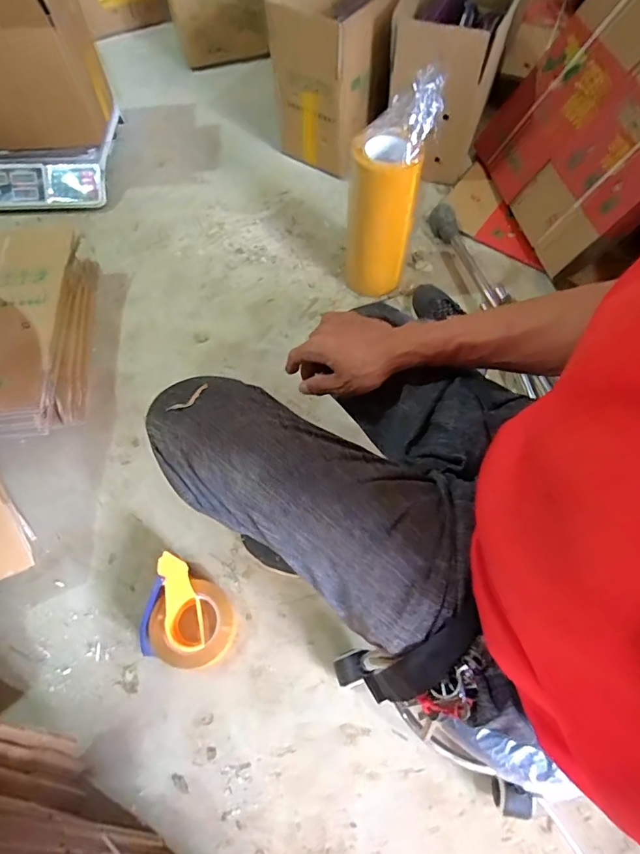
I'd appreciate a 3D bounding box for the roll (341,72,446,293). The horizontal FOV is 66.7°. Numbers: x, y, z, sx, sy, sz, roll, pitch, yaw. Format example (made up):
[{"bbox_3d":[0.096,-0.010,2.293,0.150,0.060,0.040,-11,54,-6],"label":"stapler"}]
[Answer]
[{"bbox_3d":[0.125,-0.437,0.959,0.133,0.422,0.120,8,63,3],"label":"roll"}]

